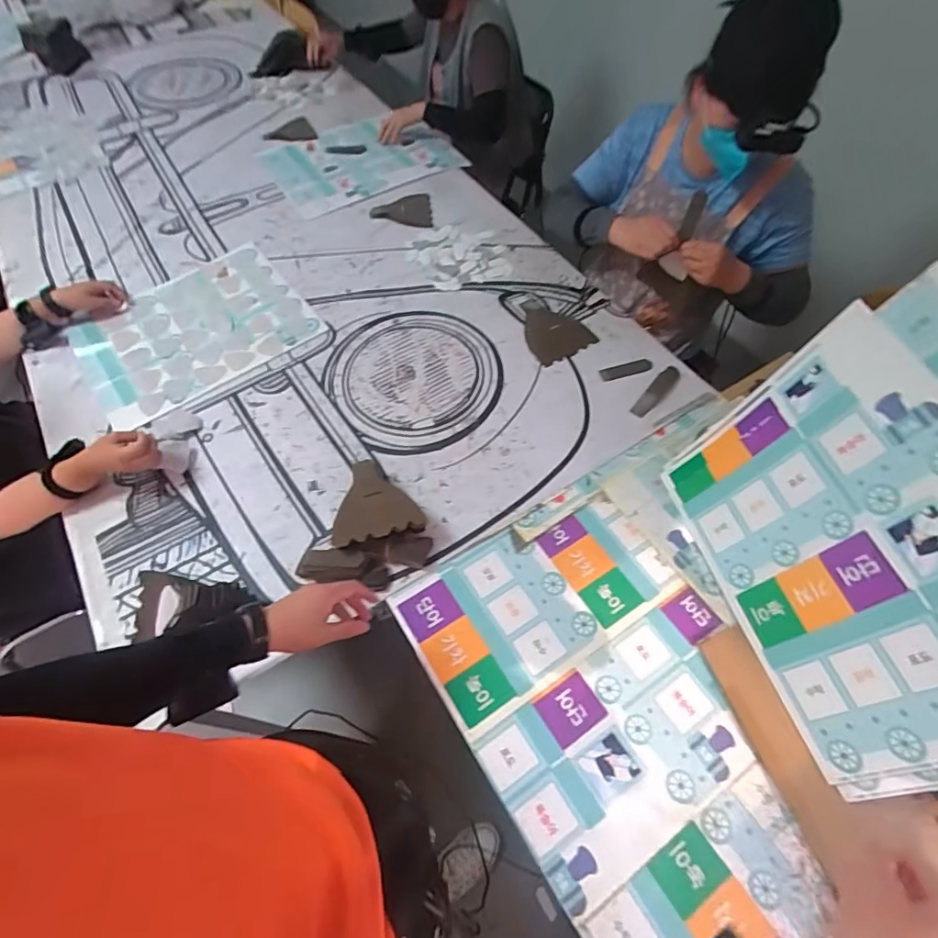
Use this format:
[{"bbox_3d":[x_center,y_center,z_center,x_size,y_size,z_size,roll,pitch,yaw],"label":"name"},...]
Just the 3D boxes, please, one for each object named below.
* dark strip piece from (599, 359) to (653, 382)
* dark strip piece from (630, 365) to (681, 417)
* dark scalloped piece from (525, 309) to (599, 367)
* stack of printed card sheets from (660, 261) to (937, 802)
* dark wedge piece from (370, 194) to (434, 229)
[{"bbox_3d":[0.335,-0.211,1.089,0.118,0.011,0.034,-14,60,-8],"label":"dark strip piece"},{"bbox_3d":[0.389,-0.161,1.058,0.036,0.006,0.164,37,66,20],"label":"dark strip piece"},{"bbox_3d":[0.182,-0.302,1.131,0.140,0.007,0.155,-31,64,-17],"label":"dark scalloped piece"},{"bbox_3d":[0.518,0.095,0.657,0.026,0.450,0.530,2,55,-28],"label":"stack of printed card sheets"},{"bbox_3d":[-0.183,-0.689,1.365,0.162,0.022,0.139,-6,62,-2],"label":"dark wedge piece"}]

